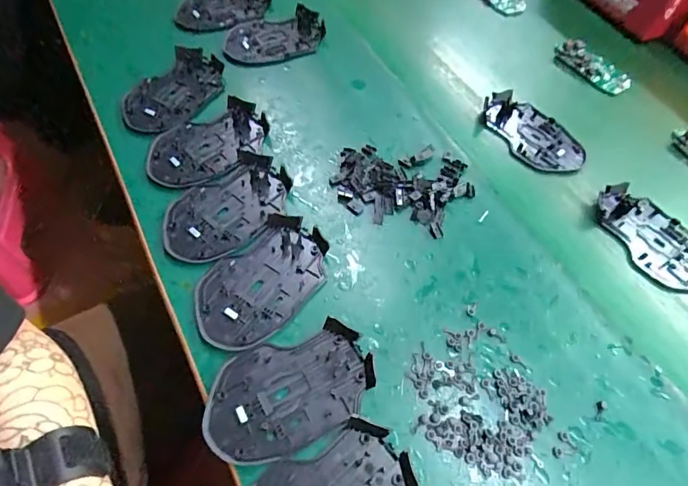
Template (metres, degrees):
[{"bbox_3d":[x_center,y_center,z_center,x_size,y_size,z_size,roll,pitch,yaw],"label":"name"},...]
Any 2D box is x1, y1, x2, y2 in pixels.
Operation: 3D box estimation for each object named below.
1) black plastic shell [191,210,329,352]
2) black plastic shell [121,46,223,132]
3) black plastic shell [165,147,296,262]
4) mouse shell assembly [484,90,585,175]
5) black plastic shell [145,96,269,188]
[{"bbox_3d":[-0.063,0.028,0.342,0.071,0.009,0.114,38,62,18],"label":"black plastic shell"},{"bbox_3d":[-0.172,-0.157,0.442,0.070,0.021,0.114,25,59,11],"label":"black plastic shell"},{"bbox_3d":[-0.098,-0.032,0.376,0.070,0.010,0.118,39,62,19],"label":"black plastic shell"},{"bbox_3d":[0.198,-0.118,0.458,0.069,0.018,0.116,-36,67,-24],"label":"mouse shell assembly"},{"bbox_3d":[-0.125,-0.093,0.411,0.117,0.013,0.068,-31,65,-22],"label":"black plastic shell"}]

